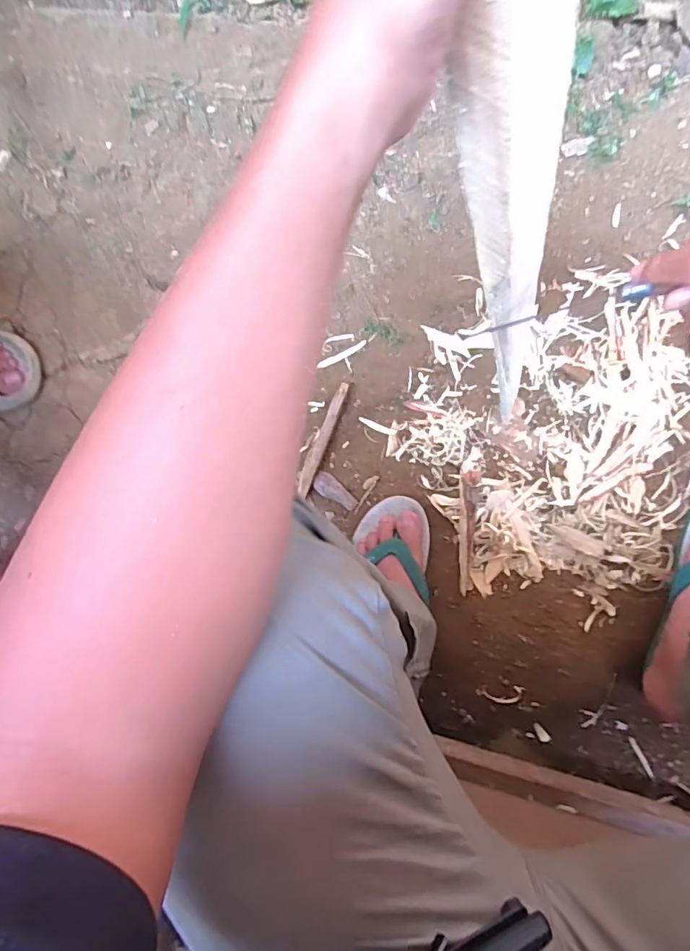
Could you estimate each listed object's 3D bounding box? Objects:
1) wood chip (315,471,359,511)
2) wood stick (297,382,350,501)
[{"bbox_3d":[-0.015,0.024,0.697,0.068,0.011,0.028,42,93,7],"label":"wood chip"},{"bbox_3d":[-0.029,-0.049,0.685,0.016,0.021,0.157,22,91,7],"label":"wood stick"}]

